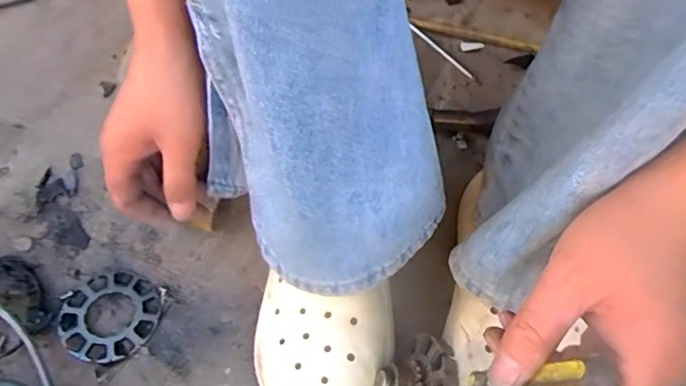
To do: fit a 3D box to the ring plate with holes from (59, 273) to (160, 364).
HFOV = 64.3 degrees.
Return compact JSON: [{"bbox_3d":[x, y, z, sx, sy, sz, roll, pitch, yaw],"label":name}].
[{"bbox_3d":[-0.192,0.100,0.449,0.076,0.011,0.076,-1,56,2],"label":"ring plate with holes"}]

